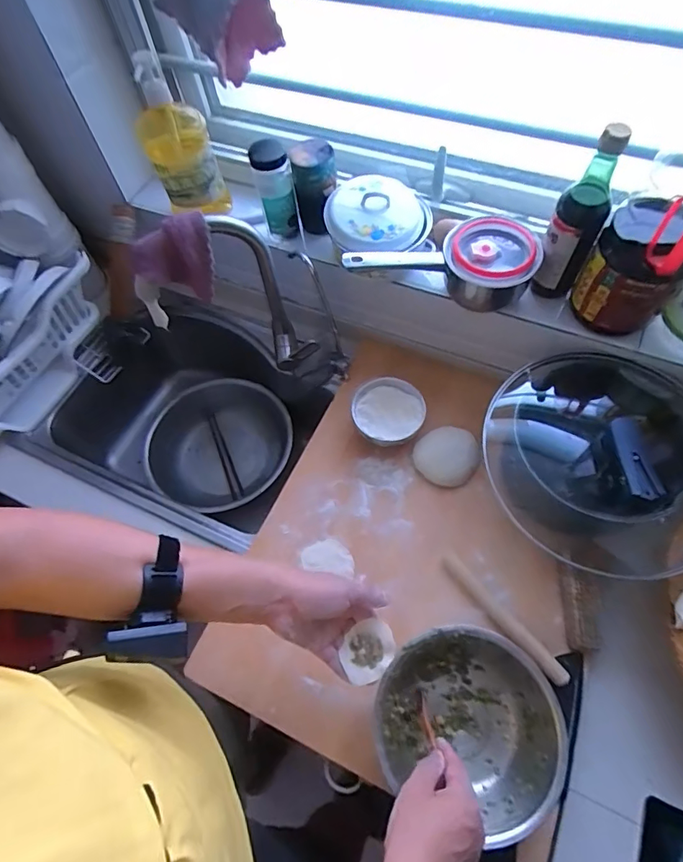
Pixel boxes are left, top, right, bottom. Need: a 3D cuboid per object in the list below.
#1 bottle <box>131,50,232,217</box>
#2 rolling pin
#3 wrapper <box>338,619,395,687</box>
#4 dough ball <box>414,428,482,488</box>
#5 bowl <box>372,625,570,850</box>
[{"bbox_3d":[-0.275,-0.486,0.793,0.105,0.244,0.119,-24,63,-9],"label":"bottle"},{"bbox_3d":[0.229,0.265,0.677,0.024,0.020,0.213,-38,66,-15],"label":"rolling pin"},{"bbox_3d":[0.033,0.261,0.562,0.066,0.015,0.058,-26,63,-10],"label":"wrapper"},{"bbox_3d":[0.173,0.039,0.777,0.098,0.039,0.092,-2,62,3],"label":"dough ball"},{"bbox_3d":[0.150,0.363,0.585,0.201,0.084,0.206,-2,62,3],"label":"bowl"}]

